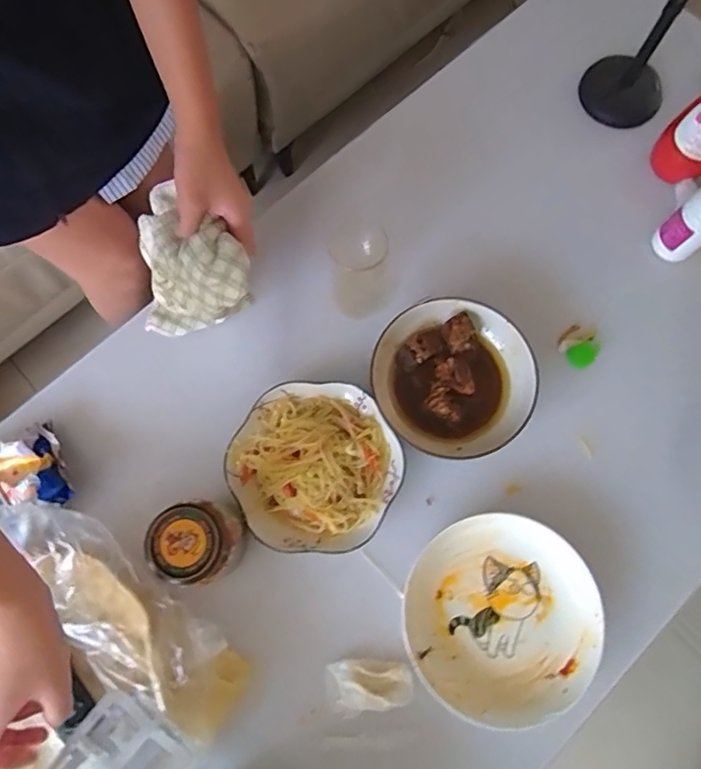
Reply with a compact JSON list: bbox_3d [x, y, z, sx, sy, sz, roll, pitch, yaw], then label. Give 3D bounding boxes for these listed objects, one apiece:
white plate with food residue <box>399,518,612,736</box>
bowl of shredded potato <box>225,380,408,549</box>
[{"bbox_3d":[0.161,0.248,0.560,0.197,0.029,0.199,0,76,0],"label":"white plate with food residue"},{"bbox_3d":[-0.040,0.091,0.595,0.190,0.040,0.183,0,76,0],"label":"bowl of shredded potato"}]

